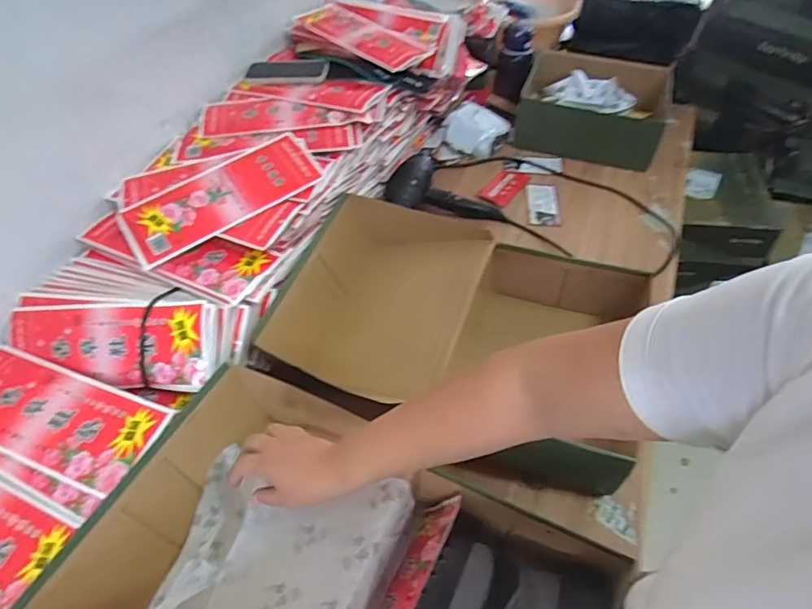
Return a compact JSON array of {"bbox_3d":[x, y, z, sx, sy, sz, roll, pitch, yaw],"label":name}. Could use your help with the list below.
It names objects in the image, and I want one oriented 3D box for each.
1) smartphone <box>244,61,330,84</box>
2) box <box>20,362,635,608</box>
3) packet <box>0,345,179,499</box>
[{"bbox_3d":[-0.232,-0.456,0.965,0.159,0.010,0.080,-2,50,-2],"label":"smartphone"},{"bbox_3d":[-0.073,0.308,0.531,0.520,0.105,0.333,19,53,15],"label":"box"},{"bbox_3d":[-0.455,0.142,0.637,0.294,0.016,0.121,15,52,12],"label":"packet"}]

